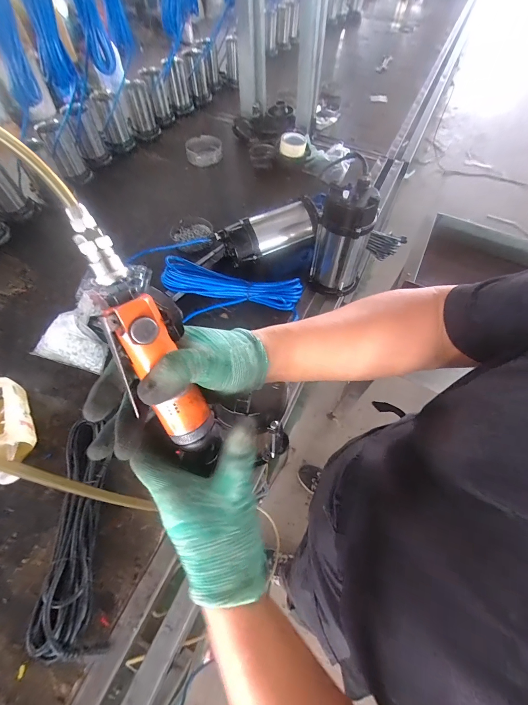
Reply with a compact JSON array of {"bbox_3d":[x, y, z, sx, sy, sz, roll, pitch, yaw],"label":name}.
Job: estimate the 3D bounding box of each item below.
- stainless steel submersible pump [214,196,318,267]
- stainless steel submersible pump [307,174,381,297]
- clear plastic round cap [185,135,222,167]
[{"bbox_3d":[0.017,-0.318,0.823,0.273,0.092,0.101,-20,61,-12],"label":"stainless steel submersible pump"},{"bbox_3d":[0.194,-0.269,0.754,0.132,0.267,0.109,13,60,7],"label":"stainless steel submersible pump"},{"bbox_3d":[-0.234,-0.787,1.185,0.135,0.060,0.131,0,59,0],"label":"clear plastic round cap"}]

